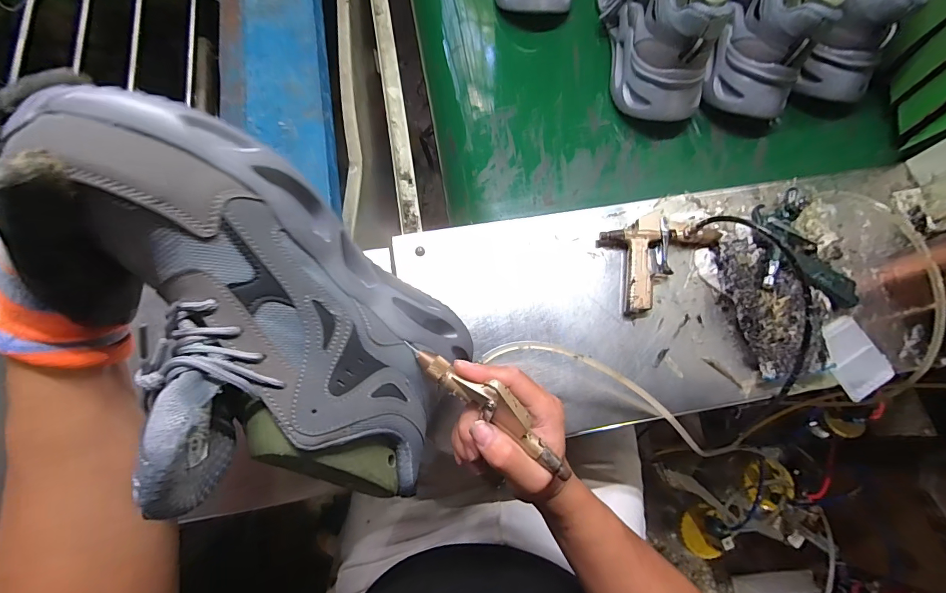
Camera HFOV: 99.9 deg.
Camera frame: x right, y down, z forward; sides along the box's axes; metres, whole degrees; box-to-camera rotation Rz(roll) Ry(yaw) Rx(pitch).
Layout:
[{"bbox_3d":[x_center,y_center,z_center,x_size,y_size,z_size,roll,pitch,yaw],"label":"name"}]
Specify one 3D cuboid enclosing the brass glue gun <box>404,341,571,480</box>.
[{"bbox_3d":[0.013,0.073,0.273,0.134,0.028,0.021,37,74,8],"label":"brass glue gun"}]

